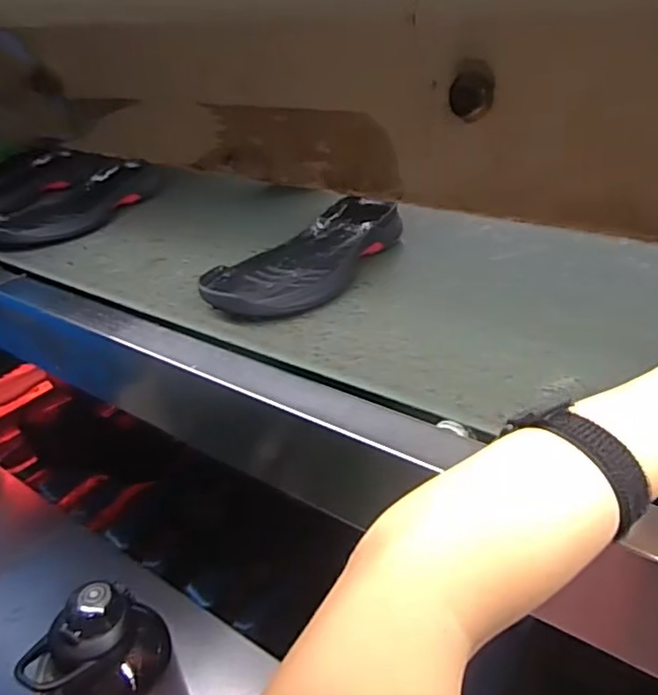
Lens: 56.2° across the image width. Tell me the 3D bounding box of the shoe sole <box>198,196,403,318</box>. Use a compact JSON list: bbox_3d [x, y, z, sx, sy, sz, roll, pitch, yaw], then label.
[{"bbox_3d":[-0.018,-0.104,0.702,0.112,0.045,0.299,14,35,32],"label":"shoe sole"}]

